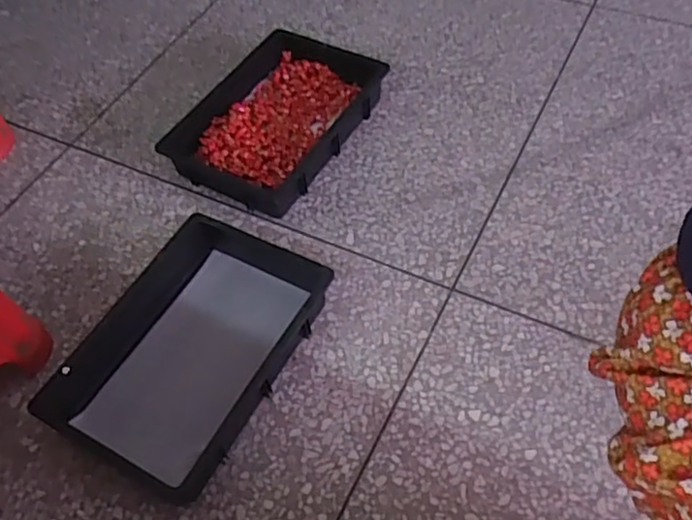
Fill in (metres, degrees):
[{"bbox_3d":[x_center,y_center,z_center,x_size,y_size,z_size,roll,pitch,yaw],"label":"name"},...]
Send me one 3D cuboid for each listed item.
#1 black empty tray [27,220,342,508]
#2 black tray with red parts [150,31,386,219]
[{"bbox_3d":[-0.270,0.134,1.162,0.326,0.083,0.477,22,58,20],"label":"black empty tray"},{"bbox_3d":[-0.147,-0.320,1.454,0.284,0.097,0.435,30,61,24],"label":"black tray with red parts"}]

